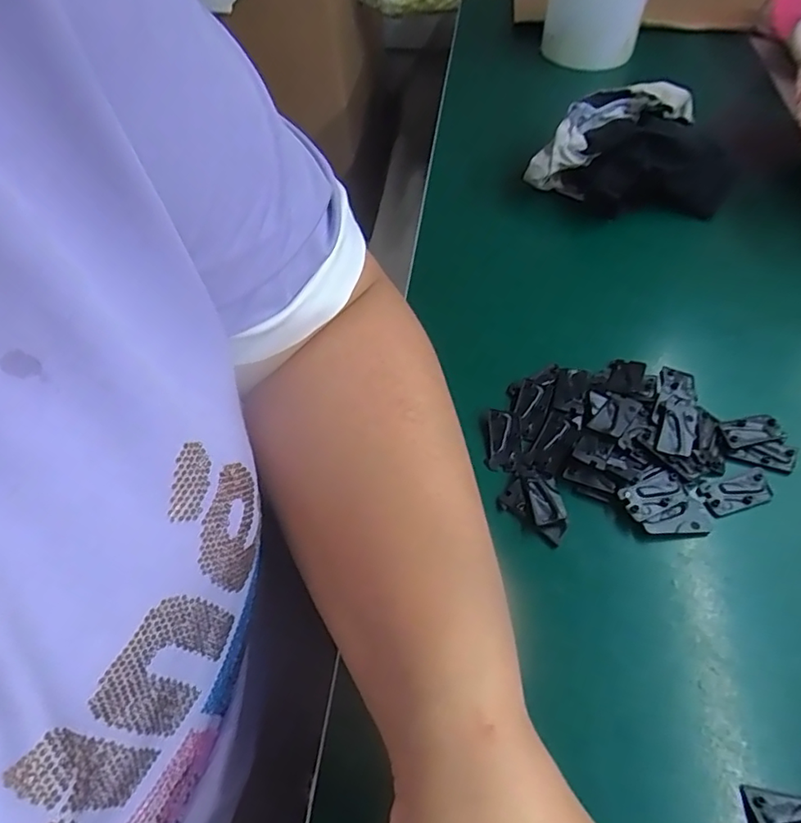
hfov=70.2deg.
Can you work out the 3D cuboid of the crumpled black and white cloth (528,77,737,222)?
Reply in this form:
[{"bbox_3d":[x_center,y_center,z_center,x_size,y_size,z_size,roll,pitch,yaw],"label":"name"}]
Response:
[{"bbox_3d":[0.164,-0.183,0.409,0.144,0.055,0.074,-2,54,2],"label":"crumpled black and white cloth"}]

